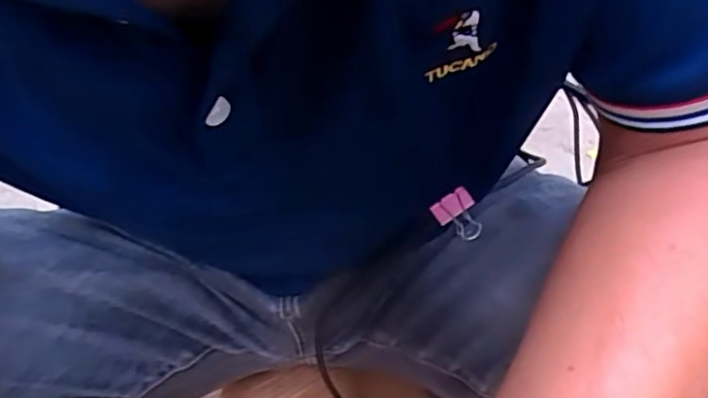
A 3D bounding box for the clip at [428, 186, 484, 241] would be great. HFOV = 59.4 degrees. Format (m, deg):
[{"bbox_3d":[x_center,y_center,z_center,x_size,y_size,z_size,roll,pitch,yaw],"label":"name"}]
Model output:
[{"bbox_3d":[0.065,0.011,0.389,0.025,0.013,0.032,-29,81,10],"label":"clip"}]

